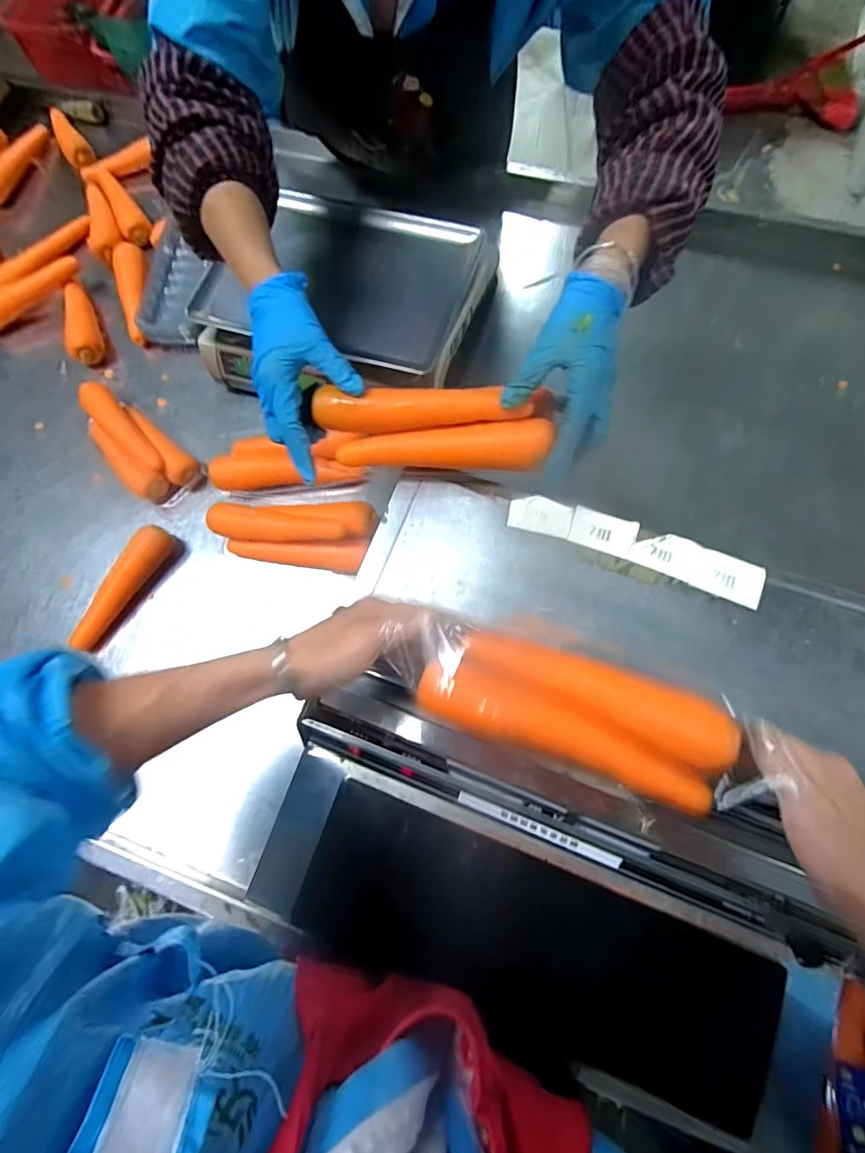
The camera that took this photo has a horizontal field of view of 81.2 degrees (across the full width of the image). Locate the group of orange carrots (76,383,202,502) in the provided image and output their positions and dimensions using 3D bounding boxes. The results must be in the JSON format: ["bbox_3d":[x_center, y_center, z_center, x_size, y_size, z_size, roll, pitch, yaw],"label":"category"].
[{"bbox_3d":[-0.421,-0.184,0.700,0.217,0.046,0.081,39,78,13],"label":"group of orange carrots"}]

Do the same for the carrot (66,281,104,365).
[{"bbox_3d":[-0.553,-0.404,0.791,0.053,0.037,0.165,-21,72,-4],"label":"carrot"}]

